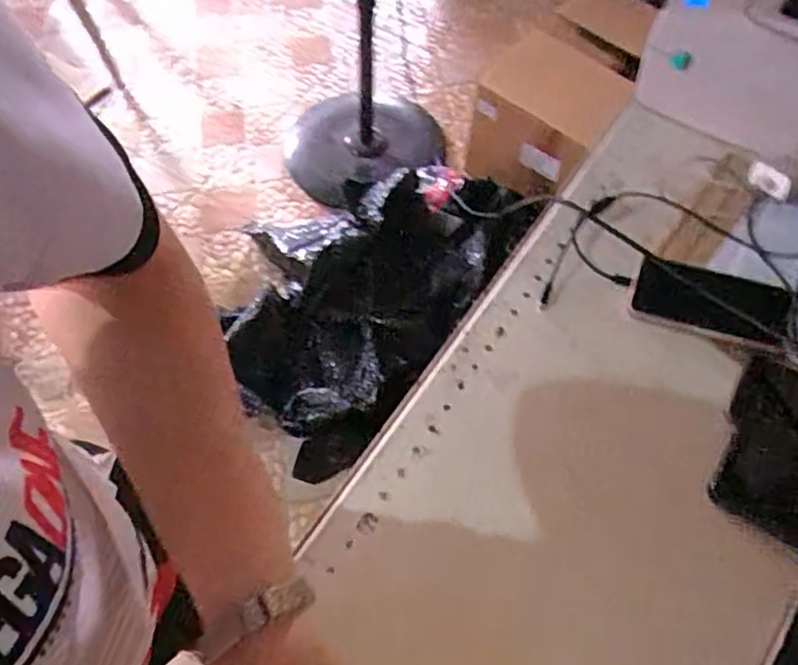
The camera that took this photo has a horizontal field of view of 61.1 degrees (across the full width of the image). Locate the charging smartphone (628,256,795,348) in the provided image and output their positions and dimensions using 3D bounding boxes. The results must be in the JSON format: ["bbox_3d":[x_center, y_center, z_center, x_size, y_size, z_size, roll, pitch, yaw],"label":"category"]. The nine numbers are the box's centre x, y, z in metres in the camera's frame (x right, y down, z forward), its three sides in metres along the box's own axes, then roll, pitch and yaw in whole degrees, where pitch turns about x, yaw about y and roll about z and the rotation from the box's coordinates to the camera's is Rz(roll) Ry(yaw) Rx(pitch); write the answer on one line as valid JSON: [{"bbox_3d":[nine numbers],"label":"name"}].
[{"bbox_3d":[0.302,-0.034,0.660,0.136,0.015,0.075,13,62,22],"label":"charging smartphone"}]

